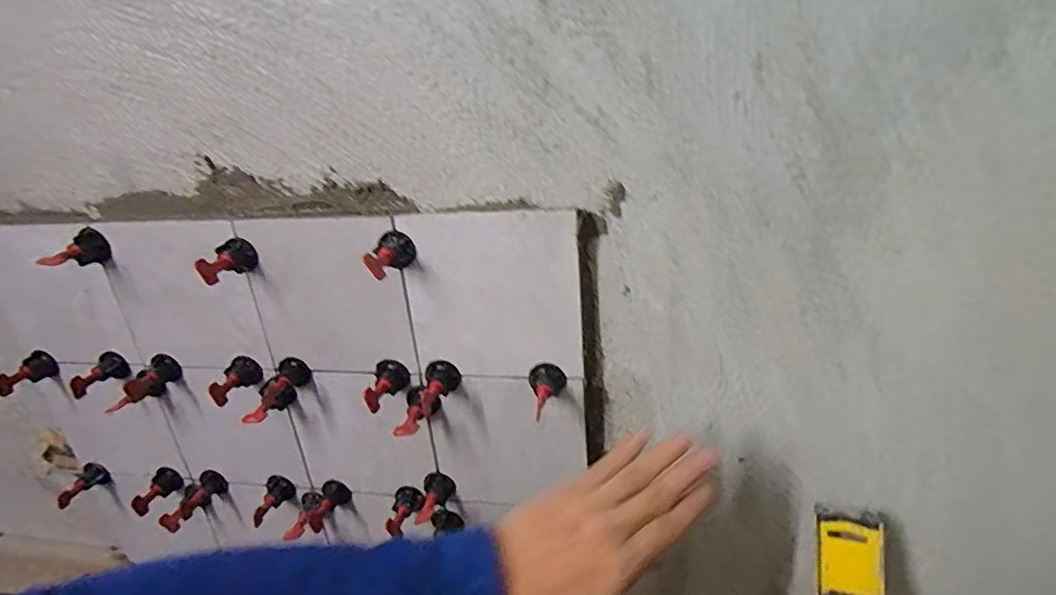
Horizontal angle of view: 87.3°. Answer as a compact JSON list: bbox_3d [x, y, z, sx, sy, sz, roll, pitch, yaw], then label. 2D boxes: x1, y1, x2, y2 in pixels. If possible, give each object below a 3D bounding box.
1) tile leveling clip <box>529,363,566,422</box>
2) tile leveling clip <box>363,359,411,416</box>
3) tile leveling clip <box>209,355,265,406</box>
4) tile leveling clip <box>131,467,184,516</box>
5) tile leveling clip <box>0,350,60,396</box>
[{"bbox_3d":[0.017,0.079,0.462,0.030,0.029,0.046,-4,24,2],"label":"tile leveling clip"},{"bbox_3d":[-0.124,0.079,0.489,0.030,0.025,0.050,-4,24,3],"label":"tile leveling clip"},{"bbox_3d":[-0.274,0.079,0.522,0.027,0.023,0.058,-6,24,-3],"label":"tile leveling clip"},{"bbox_3d":[-0.412,0.213,0.612,0.025,0.026,0.052,5,26,22],"label":"tile leveling clip"},{"bbox_3d":[-0.514,0.080,0.563,0.027,0.031,0.060,0,25,11],"label":"tile leveling clip"}]

